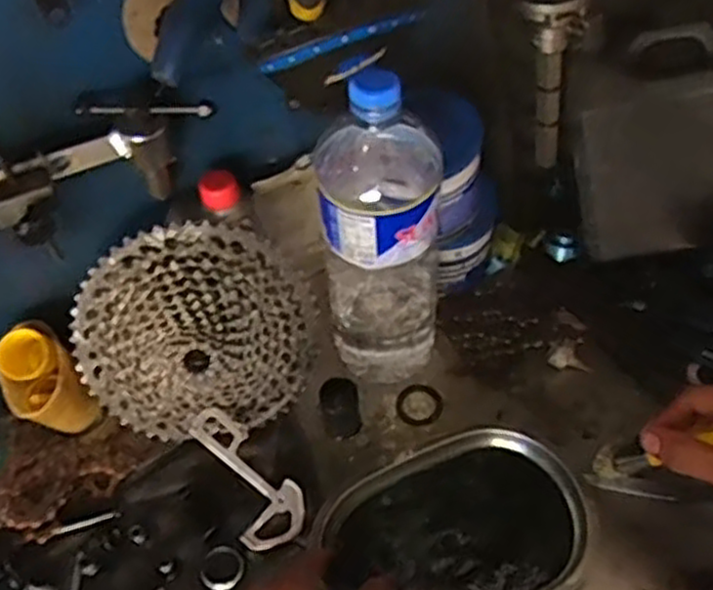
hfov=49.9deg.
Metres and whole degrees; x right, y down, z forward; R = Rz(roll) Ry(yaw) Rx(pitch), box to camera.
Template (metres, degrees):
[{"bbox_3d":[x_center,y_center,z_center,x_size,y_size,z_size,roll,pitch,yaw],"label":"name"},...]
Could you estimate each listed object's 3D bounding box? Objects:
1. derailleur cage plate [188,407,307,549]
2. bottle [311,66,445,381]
[{"bbox_3d":[-0.094,0.152,0.633,0.058,0.012,0.124,-38,81,-21],"label":"derailleur cage plate"},{"bbox_3d":[0.020,-0.045,0.603,0.090,0.310,0.101,8,55,10],"label":"bottle"}]

